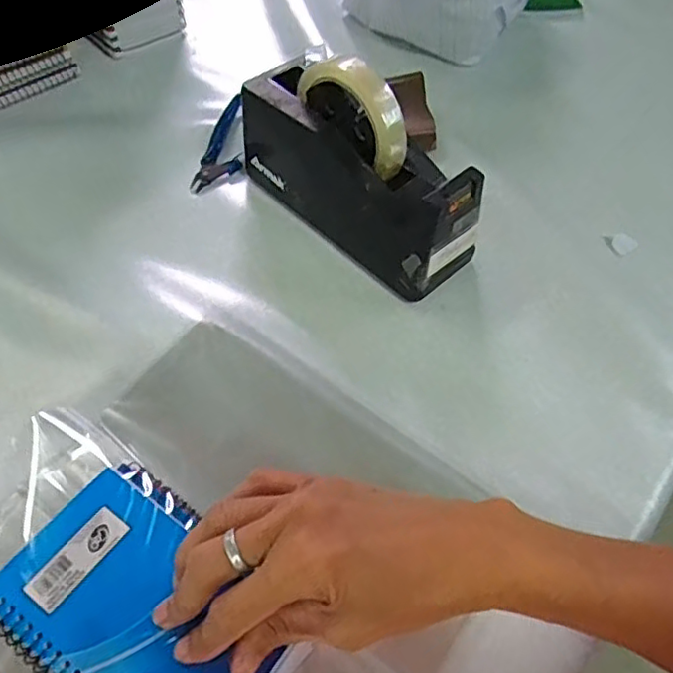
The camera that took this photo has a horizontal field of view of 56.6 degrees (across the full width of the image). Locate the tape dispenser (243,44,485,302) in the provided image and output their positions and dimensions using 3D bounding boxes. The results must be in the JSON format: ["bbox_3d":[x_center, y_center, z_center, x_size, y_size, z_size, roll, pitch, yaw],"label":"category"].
[{"bbox_3d":[0.017,-0.133,0.477,0.074,0.121,0.200,-37,65,-25],"label":"tape dispenser"}]

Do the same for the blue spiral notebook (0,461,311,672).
[{"bbox_3d":[-0.089,0.129,0.293,0.135,0.008,0.093,35,60,19],"label":"blue spiral notebook"}]

